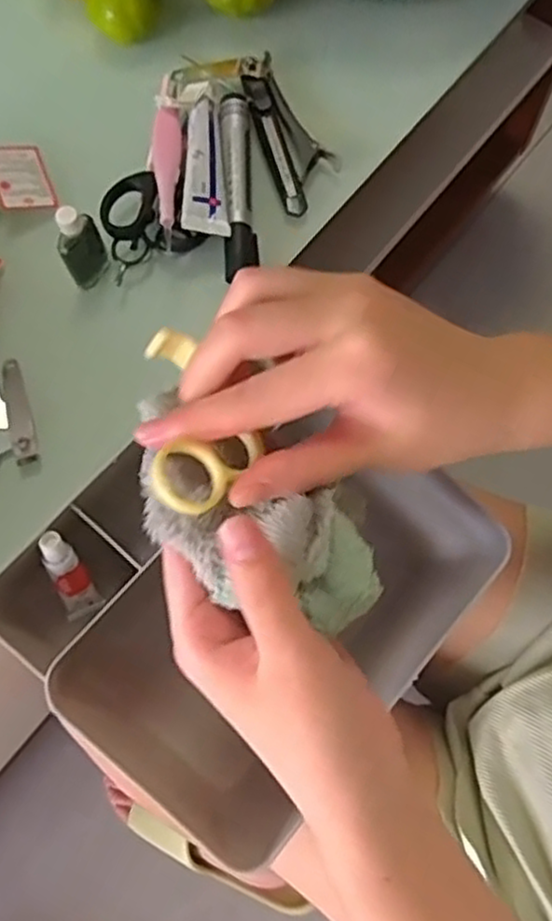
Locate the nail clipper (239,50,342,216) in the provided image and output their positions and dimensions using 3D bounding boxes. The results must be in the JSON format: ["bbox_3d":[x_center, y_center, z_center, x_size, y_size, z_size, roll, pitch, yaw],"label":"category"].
[{"bbox_3d":[0.009,-0.217,0.458,0.040,0.013,0.118,-17,72,-4],"label":"nail clipper"}]

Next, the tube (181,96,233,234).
[{"bbox_3d":[-0.043,-0.184,0.432,0.028,0.009,0.099,-1,72,2],"label":"tube"}]

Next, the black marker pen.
[{"bbox_3d":[-0.022,-0.173,0.441,0.019,0.015,0.130,-2,72,1],"label":"black marker pen"}]

